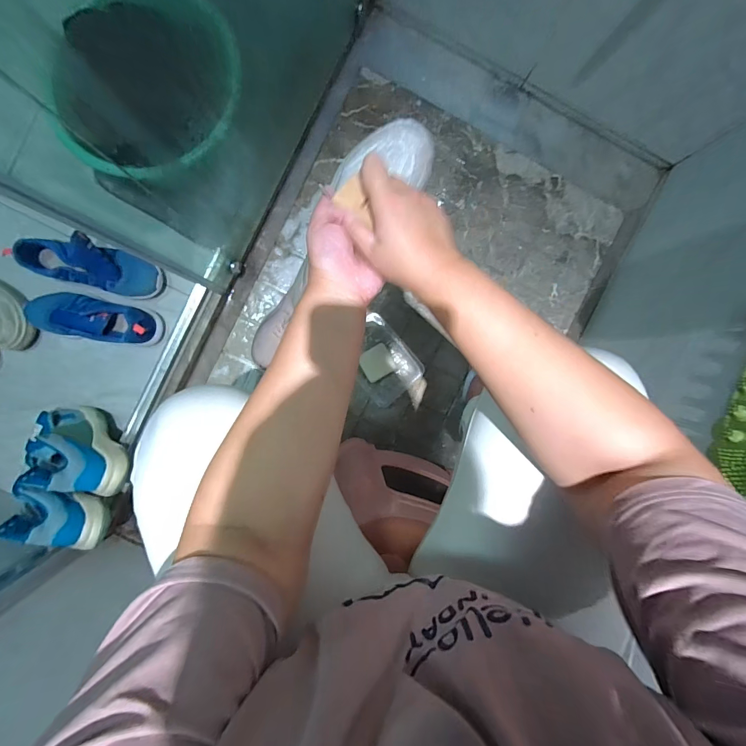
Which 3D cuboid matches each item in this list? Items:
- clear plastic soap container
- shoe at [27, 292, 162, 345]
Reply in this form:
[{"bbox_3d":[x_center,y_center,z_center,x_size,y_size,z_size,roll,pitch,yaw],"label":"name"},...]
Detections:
[{"bbox_3d":[0.016,-0.028,0.876,0.139,0.050,0.182,-40,94,-1],"label":"clear plastic soap container"},{"bbox_3d":[-0.600,-0.116,0.788,0.268,0.099,0.089,9,92,-4],"label":"shoe"}]

